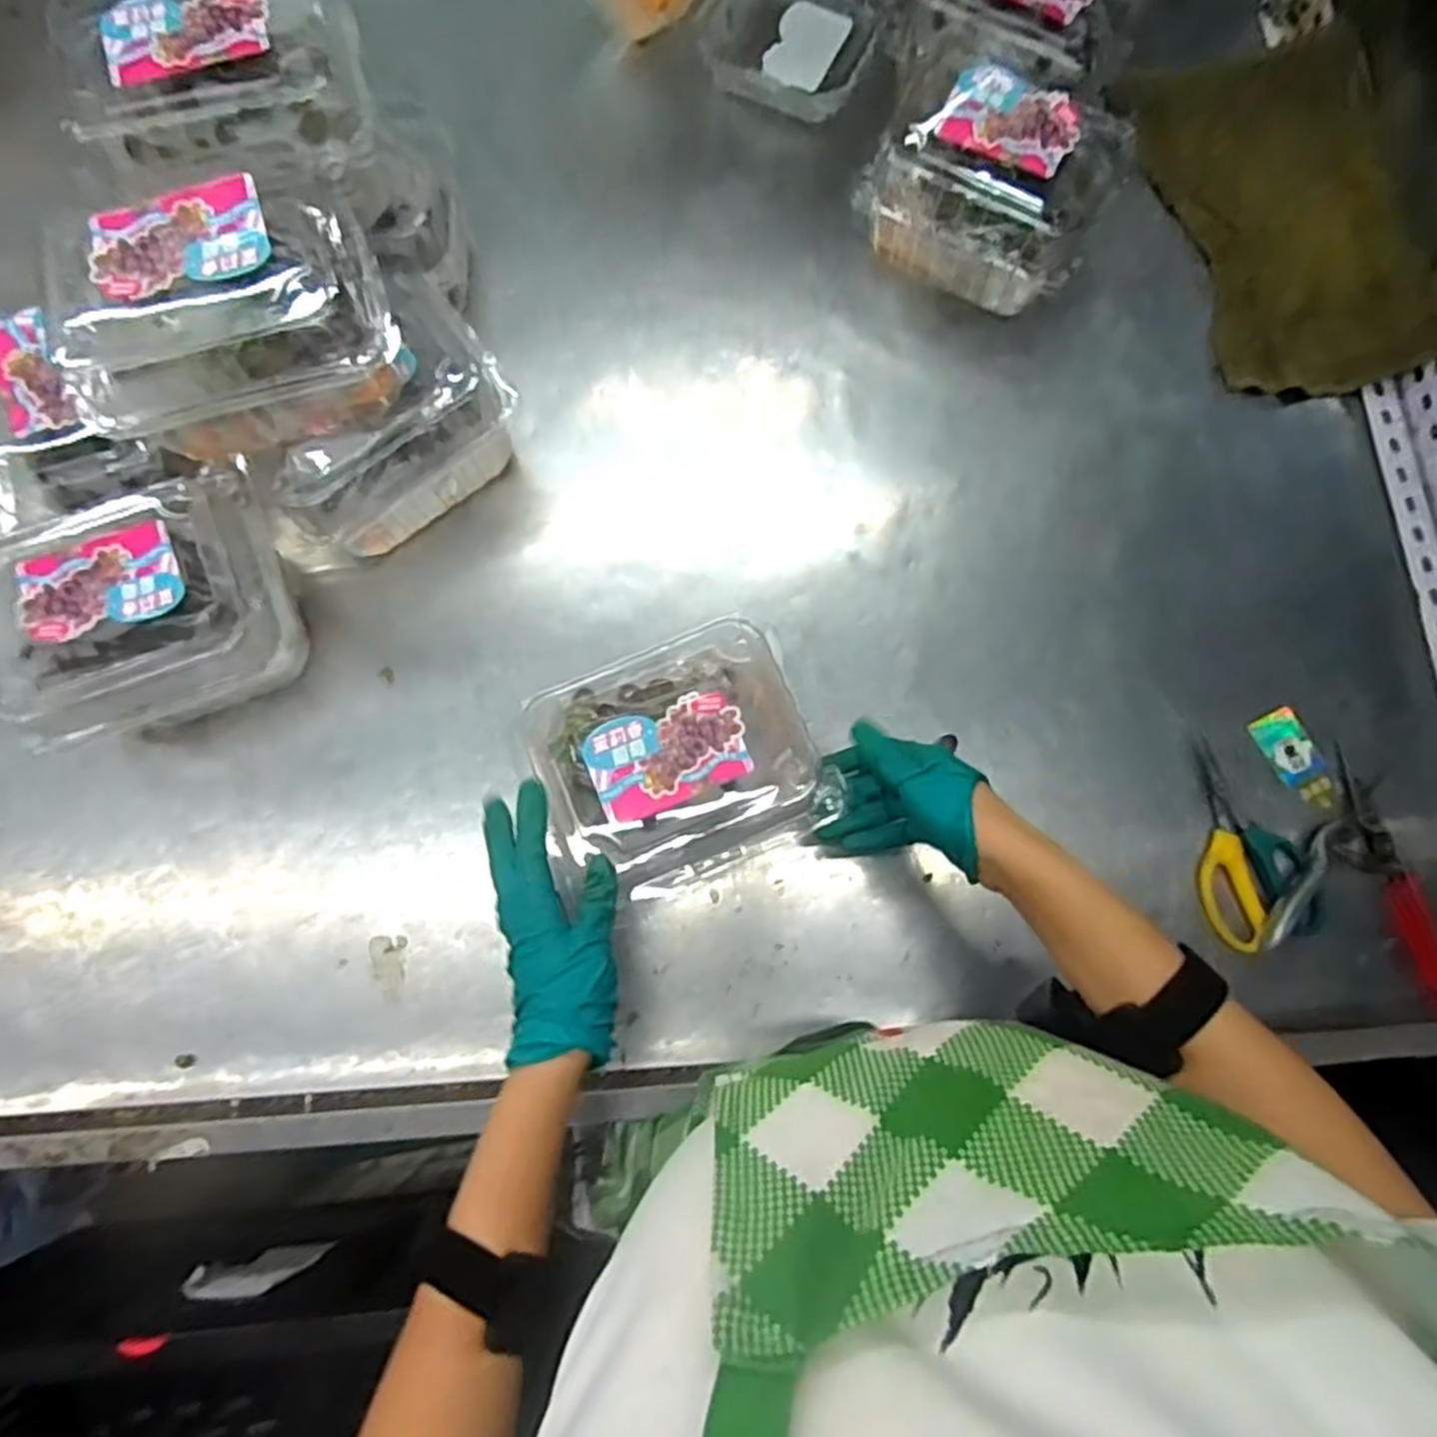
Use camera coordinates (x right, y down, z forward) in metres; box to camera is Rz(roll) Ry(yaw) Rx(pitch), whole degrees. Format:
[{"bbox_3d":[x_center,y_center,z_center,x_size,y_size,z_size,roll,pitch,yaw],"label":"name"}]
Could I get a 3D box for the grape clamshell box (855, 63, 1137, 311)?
[{"bbox_3d":[0.214,-0.420,0.618,0.170,0.118,0.165,27,78,6],"label":"grape clamshell box"}]

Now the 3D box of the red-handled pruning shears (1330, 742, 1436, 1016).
[{"bbox_3d":[0.456,0.111,0.542,0.038,0.009,0.175,-16,77,-4],"label":"red-handled pruning shears"}]

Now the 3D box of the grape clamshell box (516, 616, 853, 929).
[{"bbox_3d":[-0.024,0.023,0.490,0.164,0.053,0.143,-22,77,-5],"label":"grape clamshell box"}]

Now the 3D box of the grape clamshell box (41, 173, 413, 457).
[{"bbox_3d":[-0.284,-0.235,0.470,0.175,0.098,0.125,-18,77,-5],"label":"grape clamshell box"}]

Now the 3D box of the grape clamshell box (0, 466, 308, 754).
[{"bbox_3d":[-0.378,-0.076,0.541,0.175,0.113,0.168,-21,77,-5],"label":"grape clamshell box"}]

